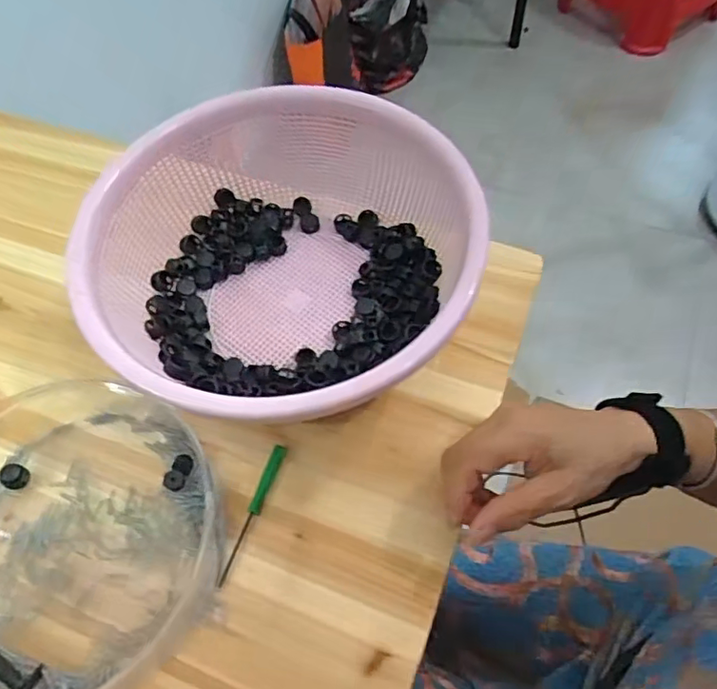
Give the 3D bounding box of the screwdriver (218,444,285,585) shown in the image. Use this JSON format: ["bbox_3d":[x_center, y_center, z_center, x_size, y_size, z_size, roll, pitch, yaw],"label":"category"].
[{"bbox_3d":[-0.072,0.114,0.395,0.010,0.004,0.098,17,65,12],"label":"screwdriver"}]

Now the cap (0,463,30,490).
[{"bbox_3d":[-0.244,0.095,0.413,0.018,0.015,0.016,18,65,13],"label":"cap"}]

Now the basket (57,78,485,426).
[{"bbox_3d":[-0.055,-0.060,0.440,0.268,0.107,0.275,-2,62,3],"label":"basket"}]

